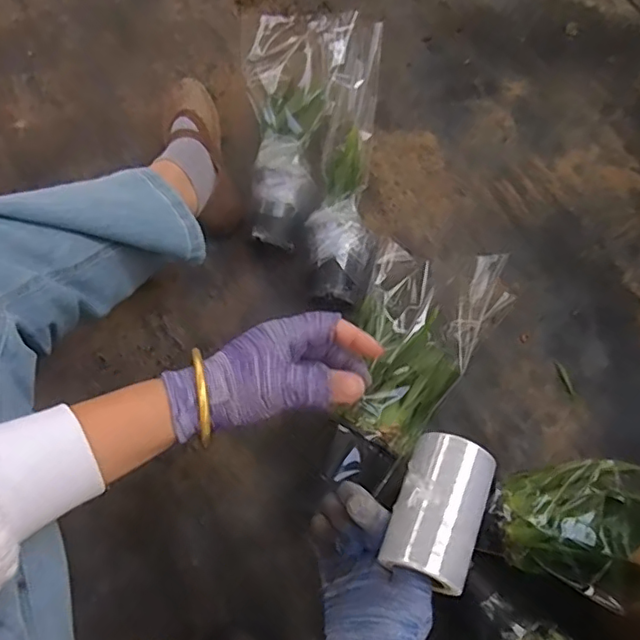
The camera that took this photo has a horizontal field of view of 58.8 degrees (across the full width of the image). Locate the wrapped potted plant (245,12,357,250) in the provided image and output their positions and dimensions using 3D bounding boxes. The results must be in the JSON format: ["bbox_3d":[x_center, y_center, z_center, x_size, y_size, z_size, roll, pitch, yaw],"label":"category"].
[{"bbox_3d":[-0.057,-0.271,0.799,0.141,0.110,0.340,13,74,6],"label":"wrapped potted plant"}]

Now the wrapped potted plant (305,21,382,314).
[{"bbox_3d":[0.035,-0.205,0.770,0.090,0.110,0.392,3,73,3],"label":"wrapped potted plant"}]

